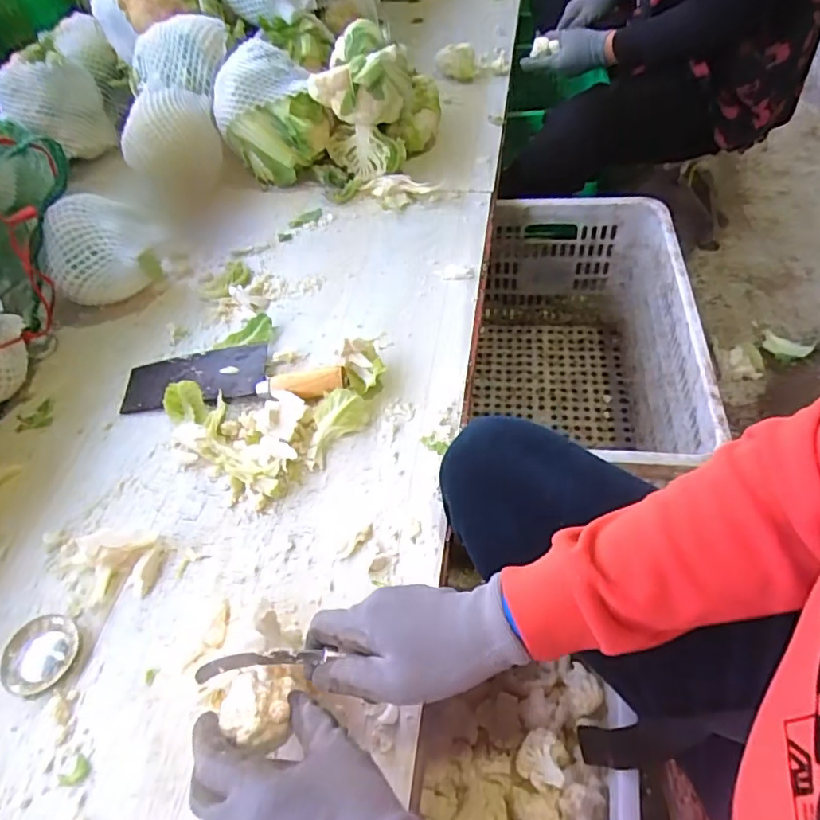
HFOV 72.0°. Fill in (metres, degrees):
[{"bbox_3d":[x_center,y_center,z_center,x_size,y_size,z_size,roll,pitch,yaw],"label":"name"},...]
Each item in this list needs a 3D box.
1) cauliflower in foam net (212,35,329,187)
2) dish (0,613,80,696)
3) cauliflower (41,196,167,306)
[{"bbox_3d":[-0.218,-0.472,0.912,0.173,0.169,0.148,-12,52,-6],"label":"cauliflower in foam net"},{"bbox_3d":[-0.323,0.212,0.493,0.063,0.009,0.062,-2,51,2],"label":"dish"},{"bbox_3d":[-0.397,-0.201,0.747,0.118,0.124,0.128,11,54,16],"label":"cauliflower"}]

